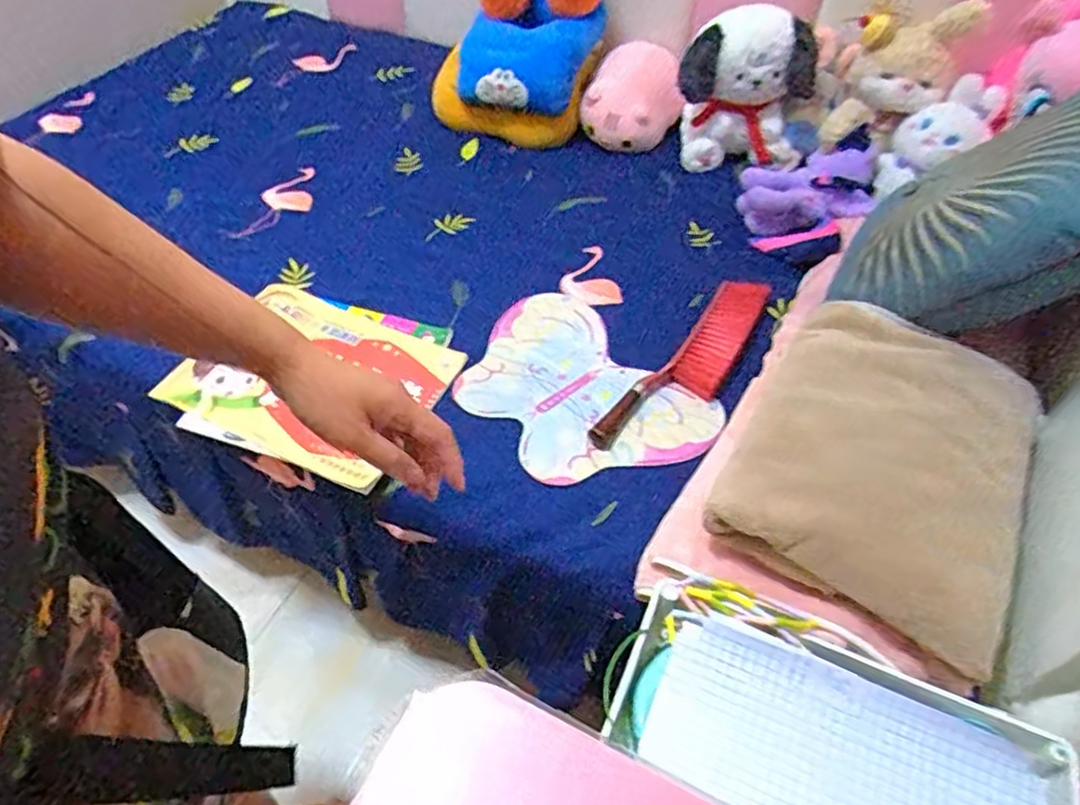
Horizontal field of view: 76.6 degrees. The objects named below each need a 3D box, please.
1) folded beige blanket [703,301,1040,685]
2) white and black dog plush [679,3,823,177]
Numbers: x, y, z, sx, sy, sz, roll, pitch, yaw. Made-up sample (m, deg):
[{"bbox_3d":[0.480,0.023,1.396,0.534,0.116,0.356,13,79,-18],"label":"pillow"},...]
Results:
[{"bbox_3d":[0.383,0.049,0.758,0.291,0.083,0.422,24,52,18],"label":"folded beige blanket"},{"bbox_3d":[0.388,-0.590,1.299,0.259,0.261,0.236,10,49,7],"label":"white and black dog plush"}]

